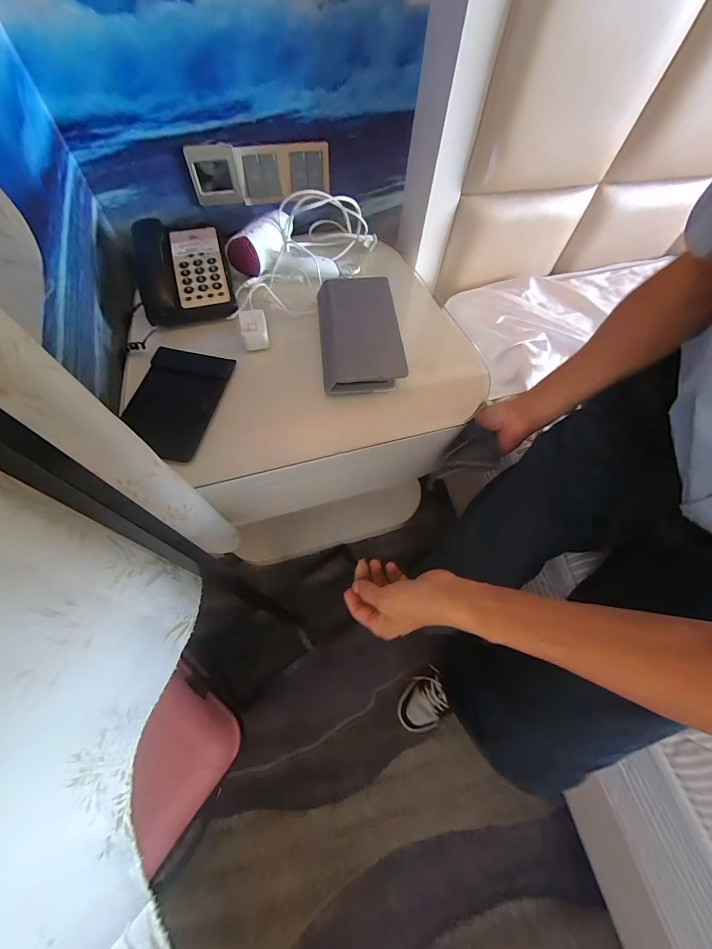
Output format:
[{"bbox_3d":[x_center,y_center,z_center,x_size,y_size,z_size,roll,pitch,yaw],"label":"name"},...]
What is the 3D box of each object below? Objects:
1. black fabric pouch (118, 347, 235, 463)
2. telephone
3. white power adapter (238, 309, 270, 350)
[{"bbox_3d":[-0.286,-0.119,0.525,0.132,0.019,0.195,13,64,4],"label":"black fabric pouch"},{"bbox_3d":[-0.314,-0.374,0.609,0.165,0.073,0.198,-15,65,-10],"label":"telephone"},{"bbox_3d":[-0.176,-0.252,0.579,0.043,0.038,0.059,-13,65,-9],"label":"white power adapter"}]

